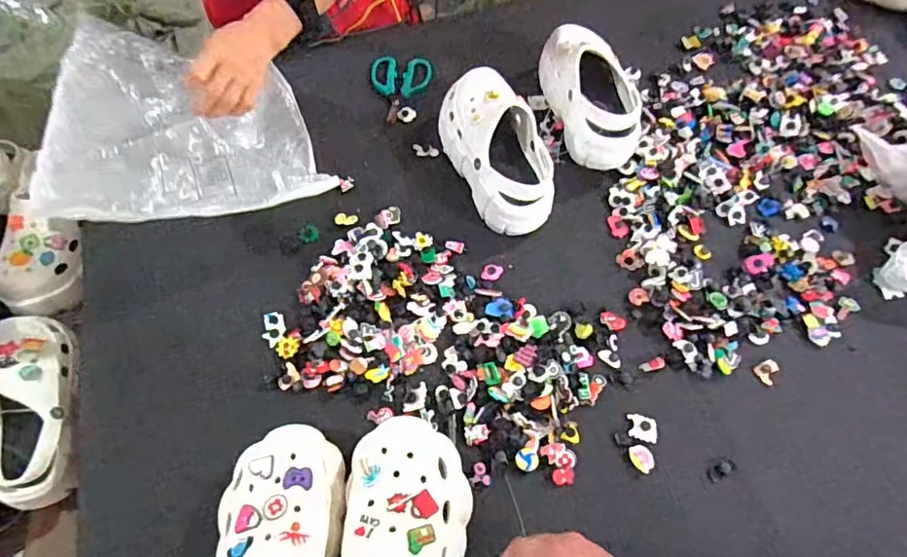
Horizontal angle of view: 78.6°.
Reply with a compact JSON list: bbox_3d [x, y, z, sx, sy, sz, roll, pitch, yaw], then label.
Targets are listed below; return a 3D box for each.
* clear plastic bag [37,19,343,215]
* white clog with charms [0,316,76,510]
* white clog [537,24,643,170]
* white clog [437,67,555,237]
[{"bbox_3d":[-0.334,-0.195,0.675,0.302,0.078,0.276,-11,76,-33],"label":"clear plastic bag"},{"bbox_3d":[-0.526,0.151,0.679,0.104,0.073,0.248,-19,64,-11],"label":"white clog with charms"},{"bbox_3d":[0.201,-0.264,0.805,0.095,0.106,0.240,-10,64,-5],"label":"white clog"},{"bbox_3d":[0.058,-0.175,0.768,0.106,0.113,0.245,-24,66,-12],"label":"white clog"}]

